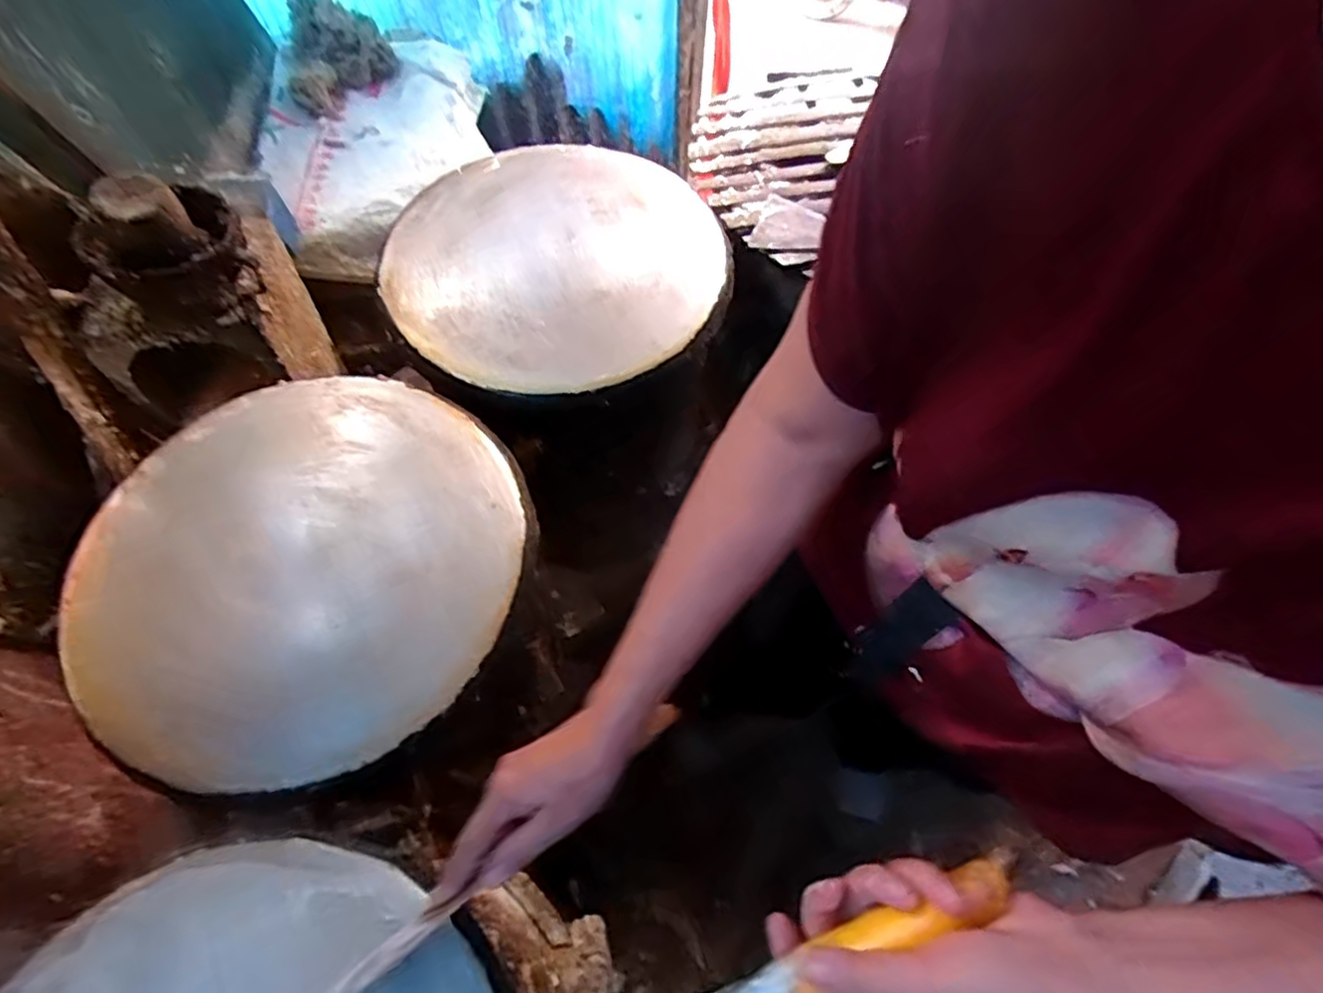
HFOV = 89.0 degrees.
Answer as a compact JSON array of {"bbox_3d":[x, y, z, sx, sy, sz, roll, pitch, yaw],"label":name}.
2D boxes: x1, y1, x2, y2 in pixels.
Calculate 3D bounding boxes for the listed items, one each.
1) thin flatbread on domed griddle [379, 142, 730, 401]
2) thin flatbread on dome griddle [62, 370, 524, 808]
[{"bbox_3d":[-0.120,-0.270,0.777,0.380,0.068,0.380,-1,64,-2],"label":"thin flatbread on domed griddle"},{"bbox_3d":[-0.312,0.044,0.593,0.364,0.029,0.367,-41,71,-19],"label":"thin flatbread on dome griddle"}]

